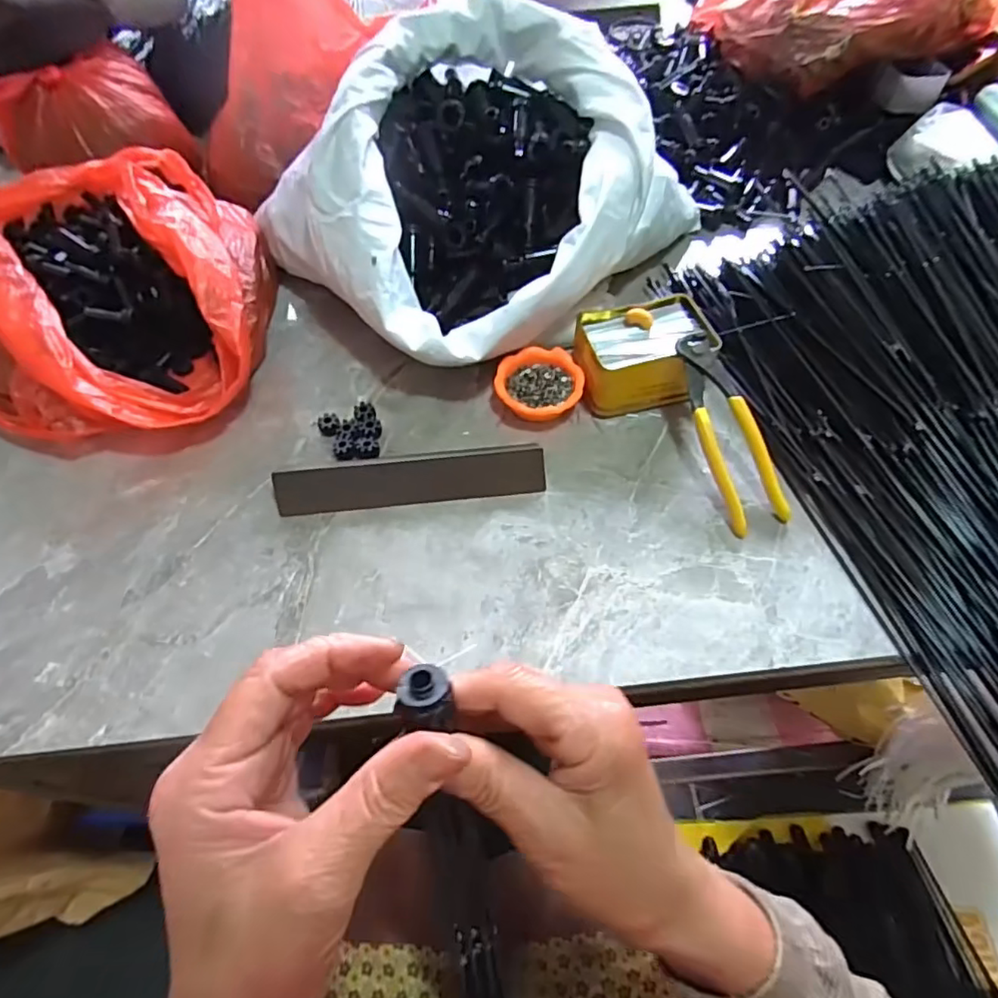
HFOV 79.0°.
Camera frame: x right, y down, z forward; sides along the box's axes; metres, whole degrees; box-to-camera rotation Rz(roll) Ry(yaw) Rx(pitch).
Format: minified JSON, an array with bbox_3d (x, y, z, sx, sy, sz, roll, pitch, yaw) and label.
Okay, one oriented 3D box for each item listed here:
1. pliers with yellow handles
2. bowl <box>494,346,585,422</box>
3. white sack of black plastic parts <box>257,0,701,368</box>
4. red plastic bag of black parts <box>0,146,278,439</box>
[{"bbox_3d":[0.181,-0.055,0.479,0.048,0.013,0.161,-17,83,-9],"label":"pliers with yellow handles"},{"bbox_3d":[0.034,-0.099,0.534,0.072,0.025,0.069,-1,58,1],"label":"bowl"},{"bbox_3d":[-0.013,-0.310,0.576,0.355,0.144,0.305,-37,64,-20],"label":"white sack of black plastic parts"},{"bbox_3d":[-0.356,-0.187,0.561,0.256,0.104,0.279,-3,58,-1],"label":"red plastic bag of black parts"}]

